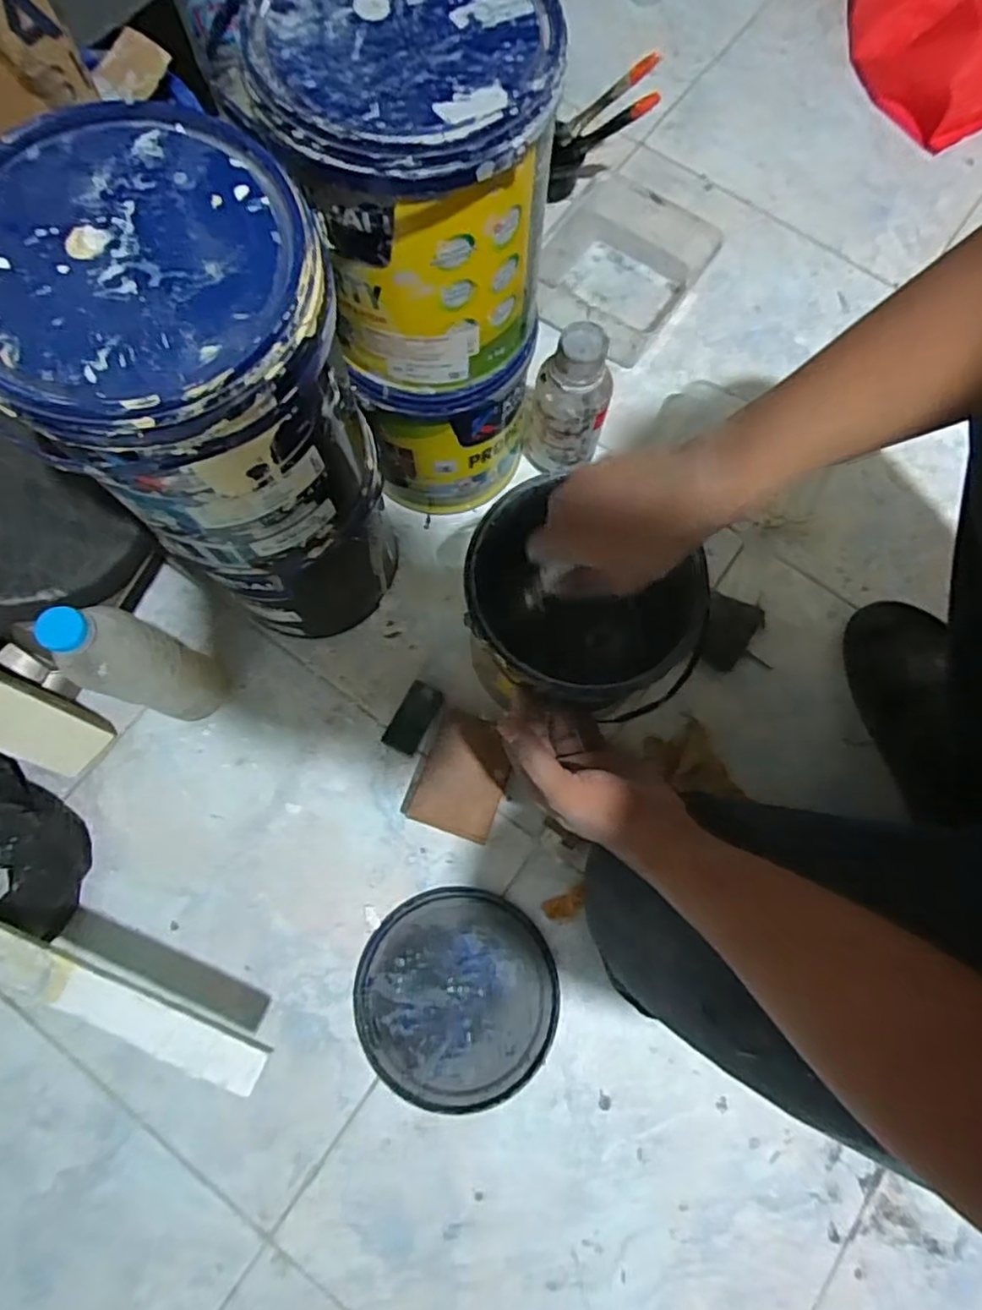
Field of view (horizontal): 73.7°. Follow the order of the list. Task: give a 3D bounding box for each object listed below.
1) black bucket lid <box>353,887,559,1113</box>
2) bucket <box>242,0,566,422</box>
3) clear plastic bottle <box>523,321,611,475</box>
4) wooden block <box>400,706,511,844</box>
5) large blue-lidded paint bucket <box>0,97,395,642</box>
[{"bbox_3d":[-0.031,0.307,0.592,0.174,0.011,0.175,0,75,0],"label":"black bucket lid"},{"bbox_3d":[-0.048,-0.308,0.456,0.160,0.207,0.174,0,75,0],"label":"bucket"},{"bbox_3d":[0.077,-0.244,0.658,0.079,0.172,0.058,-6,75,-2],"label":"clear plastic bottle"},{"bbox_3d":[-0.028,0.113,0.630,0.087,0.033,0.110,19,75,5],"label":"wooden block"},{"bbox_3d":[-0.172,-0.162,0.409,0.179,0.207,0.184,-14,75,-4],"label":"large blue-lidded paint bucket"}]

